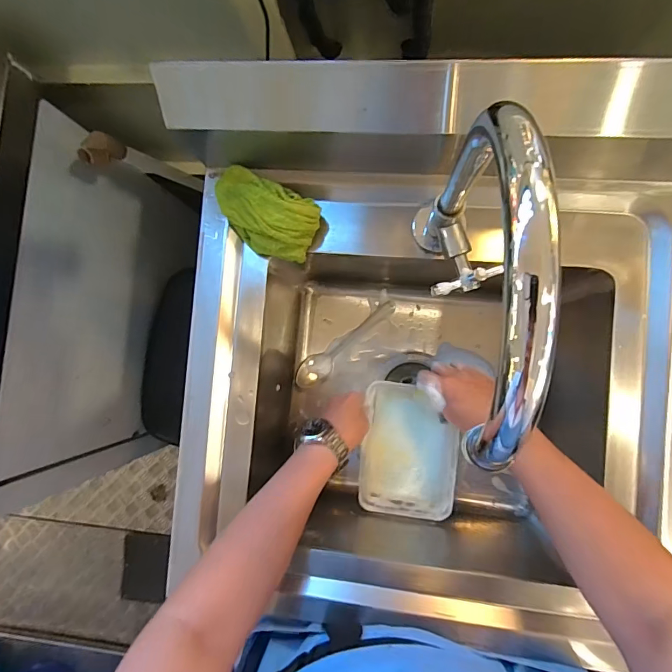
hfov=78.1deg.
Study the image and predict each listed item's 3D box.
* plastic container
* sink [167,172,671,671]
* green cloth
[{"bbox_3d":[0.100,0.152,0.571,0.121,0.056,0.167,7,89,7],"label":"plastic container"},{"bbox_3d":[0.091,0.080,0.523,0.485,0.220,0.445,5,89,7],"label":"sink"},{"bbox_3d":[-0.078,-0.126,0.427,0.116,0.037,0.065,28,91,7],"label":"green cloth"}]

